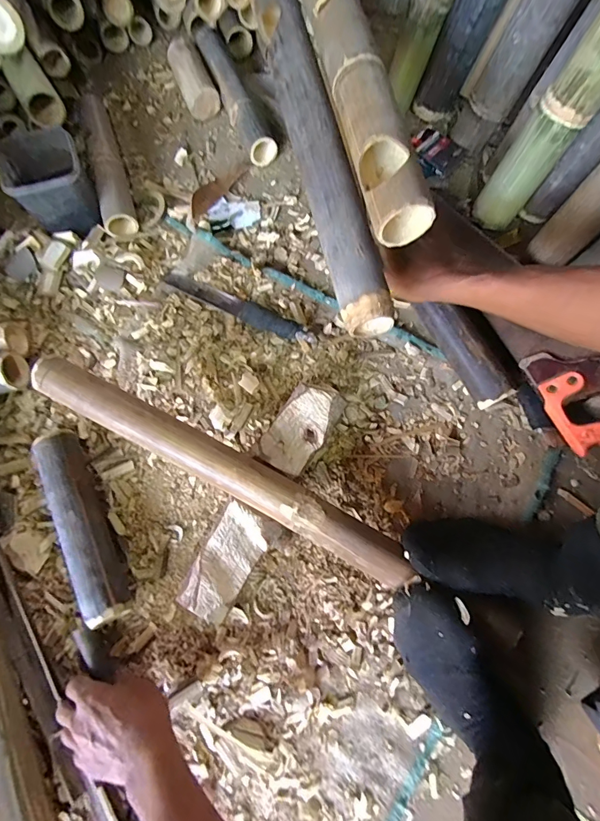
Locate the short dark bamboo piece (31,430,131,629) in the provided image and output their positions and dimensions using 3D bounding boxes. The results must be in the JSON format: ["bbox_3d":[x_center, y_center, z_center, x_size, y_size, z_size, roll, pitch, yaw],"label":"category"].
[{"bbox_3d":[-0.294,0.152,0.533,0.051,0.054,0.258,-26,75,-7],"label":"short dark bamboo piece"}]

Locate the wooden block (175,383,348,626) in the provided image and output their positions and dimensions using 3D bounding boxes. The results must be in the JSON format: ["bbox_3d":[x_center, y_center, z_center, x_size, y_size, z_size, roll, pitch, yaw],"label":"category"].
[{"bbox_3d":[-0.043,0.112,0.531,0.079,0.056,0.322,26,75,8],"label":"wooden block"}]

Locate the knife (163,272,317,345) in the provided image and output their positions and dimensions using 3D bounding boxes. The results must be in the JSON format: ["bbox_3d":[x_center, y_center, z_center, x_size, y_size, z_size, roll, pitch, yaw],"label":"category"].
[{"bbox_3d":[-0.098,-0.169,0.629,0.270,0.028,0.039,28,76,8],"label":"knife"}]

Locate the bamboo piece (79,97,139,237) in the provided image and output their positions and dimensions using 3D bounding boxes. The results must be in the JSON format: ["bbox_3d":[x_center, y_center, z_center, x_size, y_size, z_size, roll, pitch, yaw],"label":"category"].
[{"bbox_3d":[-0.351,-0.448,0.710,0.053,0.049,0.310,-18,74,-5],"label":"bamboo piece"}]

